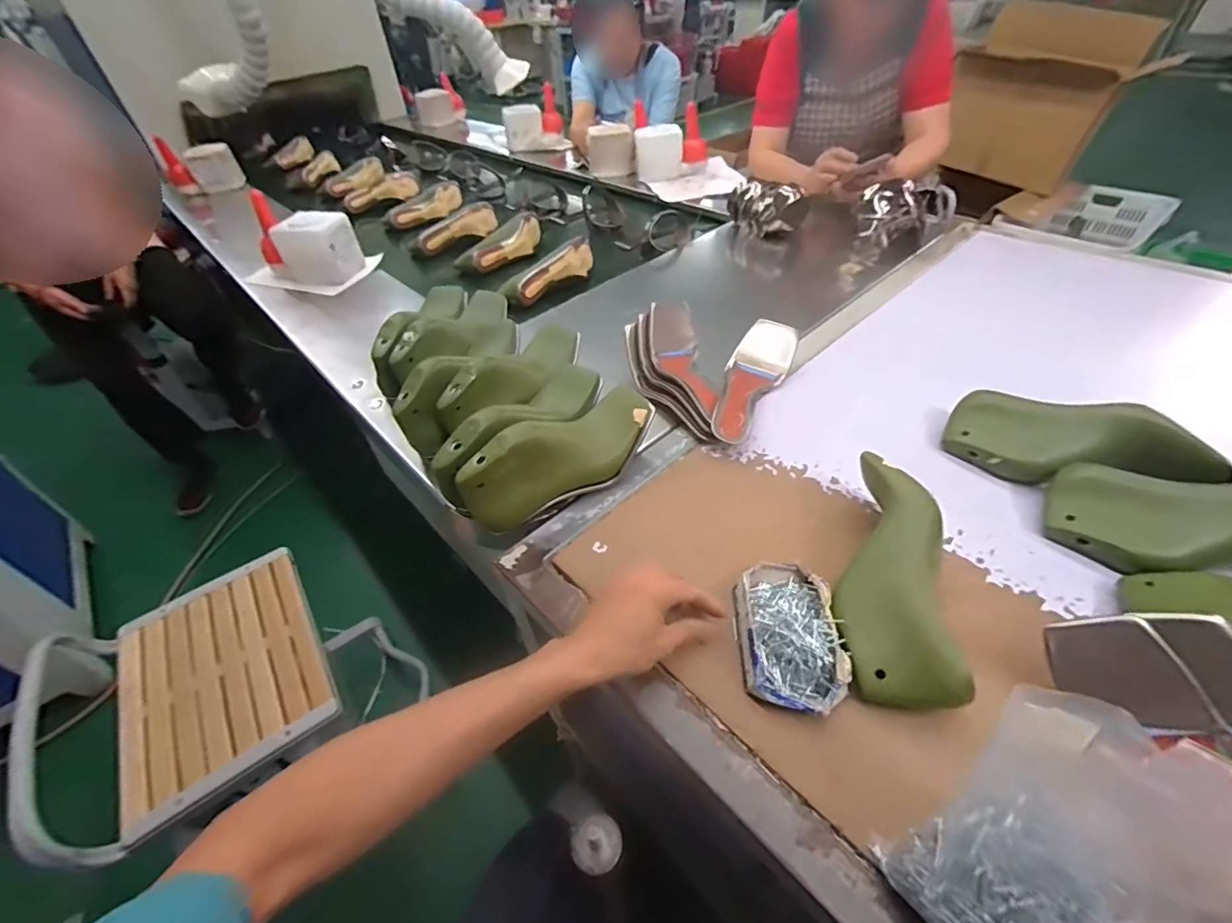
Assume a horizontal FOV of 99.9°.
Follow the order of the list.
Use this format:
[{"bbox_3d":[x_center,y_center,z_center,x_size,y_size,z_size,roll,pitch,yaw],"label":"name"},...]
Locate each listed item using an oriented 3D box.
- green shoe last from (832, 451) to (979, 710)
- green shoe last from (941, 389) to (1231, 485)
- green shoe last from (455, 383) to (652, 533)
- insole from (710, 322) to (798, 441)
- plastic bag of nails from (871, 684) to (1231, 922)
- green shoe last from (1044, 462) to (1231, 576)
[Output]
[{"bbox_3d":[0.243,0.097,0.465,0.087,0.076,0.235,6,45,12],"label":"green shoe last"},{"bbox_3d":[0.487,-0.023,0.550,0.222,0.071,0.091,23,53,27],"label":"green shoe last"},{"bbox_3d":[-0.056,-0.005,0.582,0.238,0.096,0.072,-34,51,-26],"label":"green shoe last"},{"bbox_3d":[0.175,-0.109,0.694,0.076,0.051,0.232,19,51,24],"label":"insole"},{"bbox_3d":[0.249,0.206,0.225,0.091,0.160,0.176,-32,47,-28],"label":"plastic bag of nails"},{"bbox_3d":[0.538,0.058,0.473,0.225,0.077,0.100,11,48,17],"label":"green shoe last"}]

